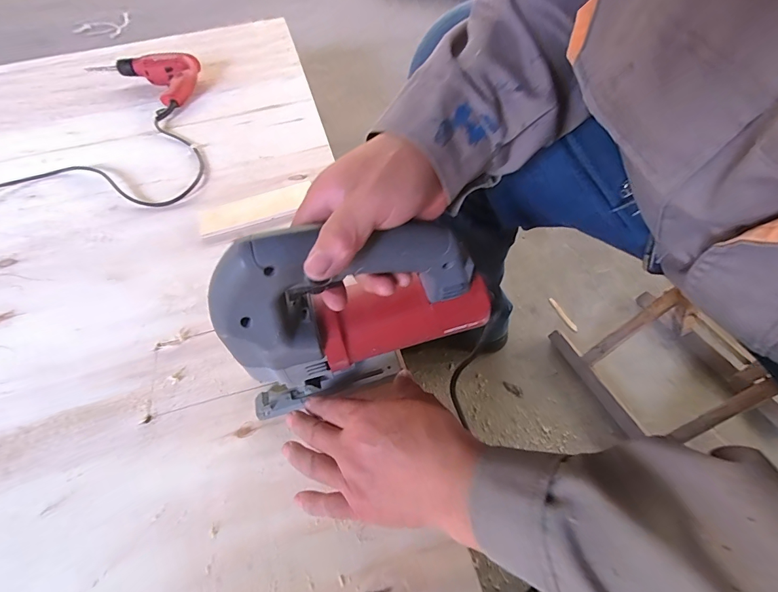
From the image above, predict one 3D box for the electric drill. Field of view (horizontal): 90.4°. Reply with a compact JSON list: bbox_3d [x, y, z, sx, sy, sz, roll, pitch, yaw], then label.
[{"bbox_3d":[-0.595,-0.562,0.962,0.192,0.066,0.432,-39,58,-23],"label":"electric drill"}]

